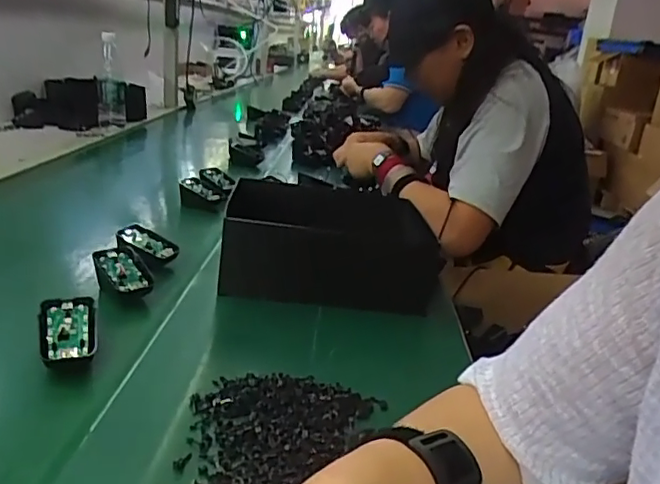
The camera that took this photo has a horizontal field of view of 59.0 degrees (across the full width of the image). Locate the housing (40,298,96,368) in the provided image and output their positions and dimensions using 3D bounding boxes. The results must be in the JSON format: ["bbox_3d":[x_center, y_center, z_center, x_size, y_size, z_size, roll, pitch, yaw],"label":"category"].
[{"bbox_3d":[-0.221,0.074,0.494,0.043,0.010,0.072,-2,42,-26],"label":"housing"}]

